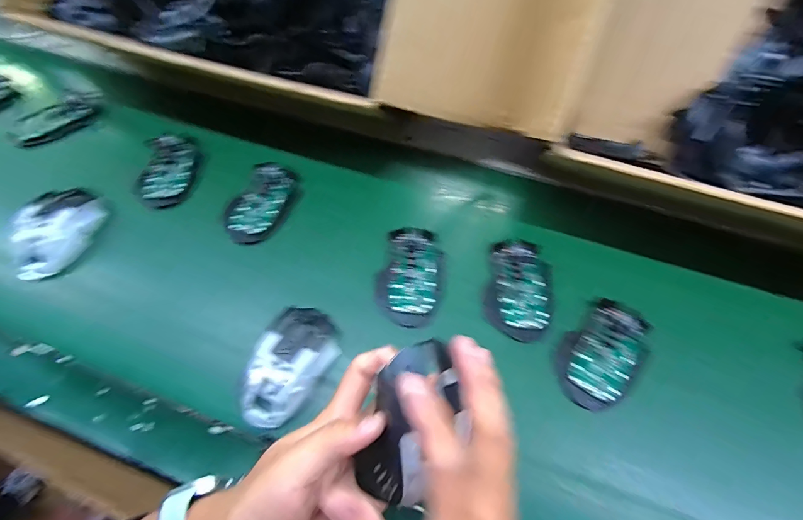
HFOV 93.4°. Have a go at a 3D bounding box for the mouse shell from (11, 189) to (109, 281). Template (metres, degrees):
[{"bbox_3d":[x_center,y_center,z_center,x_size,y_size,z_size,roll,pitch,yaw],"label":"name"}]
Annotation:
[{"bbox_3d":[-0.406,-0.035,0.439,0.070,0.035,0.112,19,63,10],"label":"mouse shell"}]

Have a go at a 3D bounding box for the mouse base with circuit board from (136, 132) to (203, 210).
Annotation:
[{"bbox_3d":[-0.304,-0.116,0.497,0.061,0.031,0.113,1,62,0],"label":"mouse base with circuit board"}]

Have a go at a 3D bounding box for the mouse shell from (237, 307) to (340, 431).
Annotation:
[{"bbox_3d":[-0.106,0.099,0.360,0.066,0.033,0.116,25,64,13],"label":"mouse shell"}]

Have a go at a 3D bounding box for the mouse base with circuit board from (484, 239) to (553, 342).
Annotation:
[{"bbox_3d":[0.132,0.029,0.417,0.069,0.022,0.117,11,62,6],"label":"mouse base with circuit board"}]

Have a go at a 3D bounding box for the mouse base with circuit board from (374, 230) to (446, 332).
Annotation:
[{"bbox_3d":[0.013,0.016,0.427,0.070,0.017,0.116,12,62,6],"label":"mouse base with circuit board"}]

